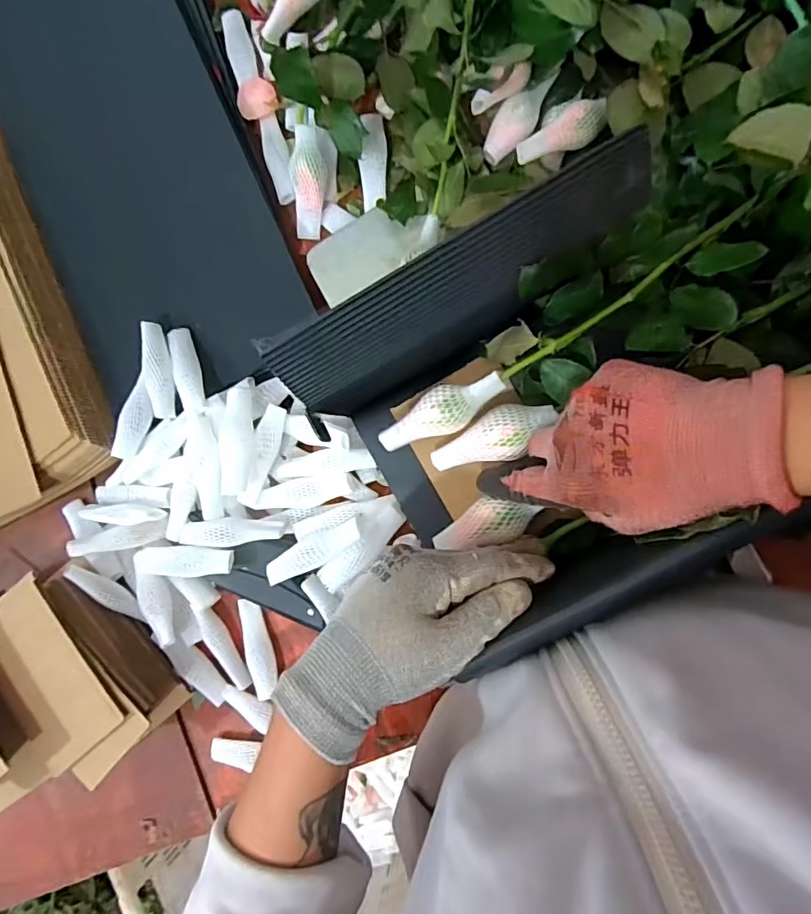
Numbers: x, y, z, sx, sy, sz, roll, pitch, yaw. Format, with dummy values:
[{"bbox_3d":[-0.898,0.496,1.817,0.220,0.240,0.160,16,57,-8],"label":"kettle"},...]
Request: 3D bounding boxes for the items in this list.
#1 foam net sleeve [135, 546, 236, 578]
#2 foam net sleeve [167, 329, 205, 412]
[{"bbox_3d":[-0.193,0.090,0.452,0.100,0.022,0.026,-4,86,9],"label":"foam net sleeve"},{"bbox_3d":[-0.193,-0.079,0.463,0.022,0.010,0.081,-20,75,8],"label":"foam net sleeve"}]

